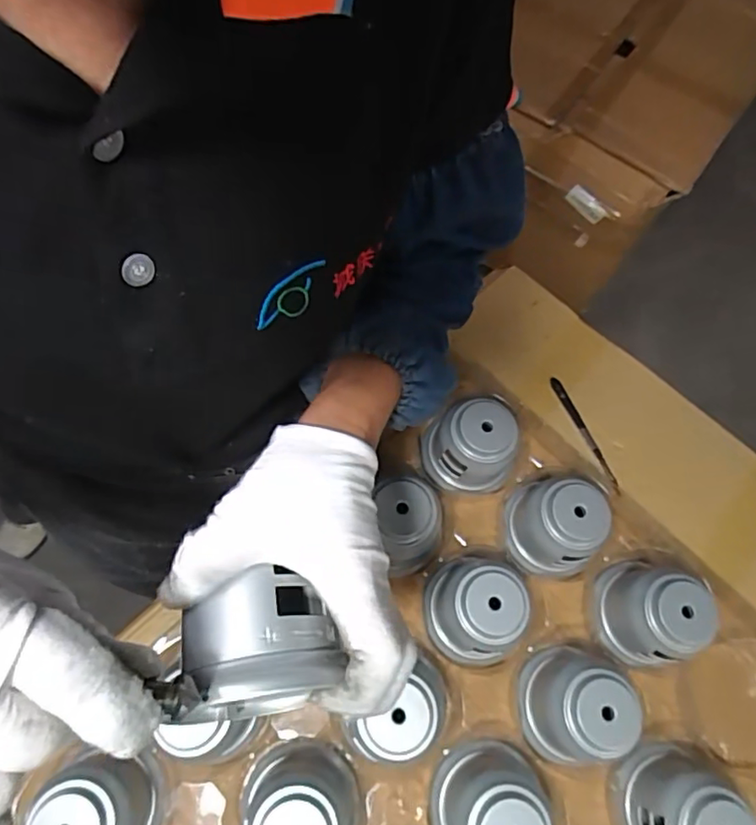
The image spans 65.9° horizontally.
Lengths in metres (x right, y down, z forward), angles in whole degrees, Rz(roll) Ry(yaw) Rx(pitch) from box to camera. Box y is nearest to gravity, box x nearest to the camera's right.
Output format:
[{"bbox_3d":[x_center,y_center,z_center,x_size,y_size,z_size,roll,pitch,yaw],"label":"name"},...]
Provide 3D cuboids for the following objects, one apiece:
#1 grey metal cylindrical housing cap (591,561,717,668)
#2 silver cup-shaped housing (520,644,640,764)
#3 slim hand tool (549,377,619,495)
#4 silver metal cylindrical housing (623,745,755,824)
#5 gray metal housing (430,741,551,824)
[{"bbox_3d":[0.231,0.168,0.499,0.074,0.084,0.088,-5,69,-5],"label":"grey metal cylindrical housing cap"},{"bbox_3d":[0.157,0.235,0.468,0.076,0.083,0.087,-5,69,-5],"label":"silver cup-shaped housing"},{"bbox_3d":[0.215,0.020,0.603,0.011,0.007,0.134,-19,68,-11],"label":"slim hand tool"},{"bbox_3d":[0.233,0.308,0.445,0.073,0.079,0.084,0,68,-3],"label":"silver metal cylindrical housing"},{"bbox_3d":[0.083,0.296,0.439,0.073,0.078,0.077,13,68,2],"label":"gray metal housing"}]

